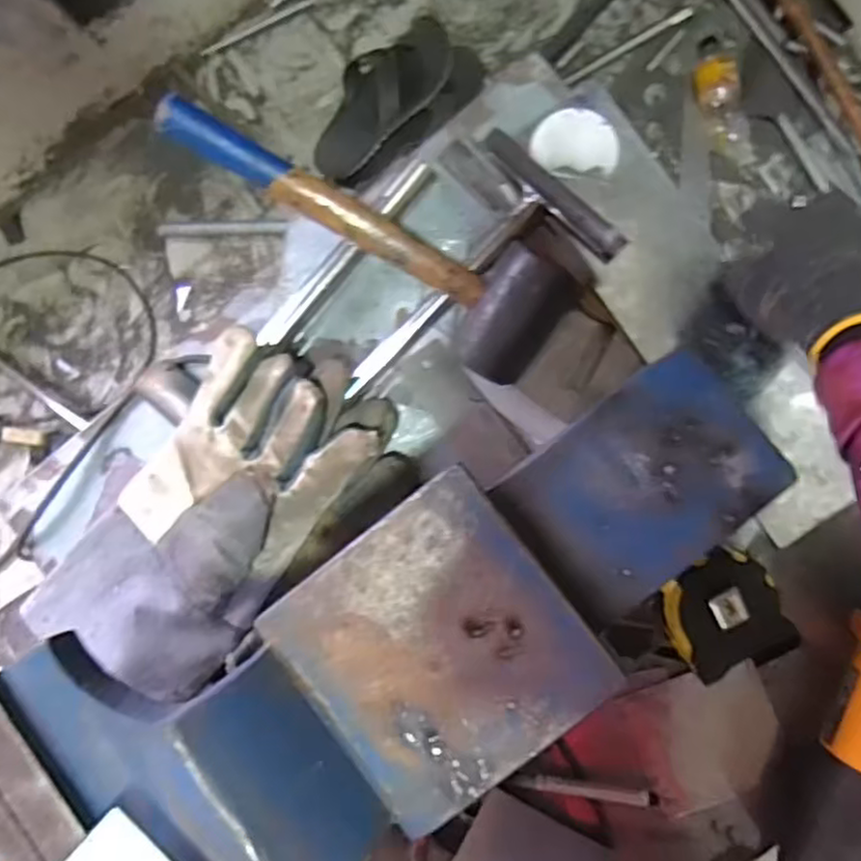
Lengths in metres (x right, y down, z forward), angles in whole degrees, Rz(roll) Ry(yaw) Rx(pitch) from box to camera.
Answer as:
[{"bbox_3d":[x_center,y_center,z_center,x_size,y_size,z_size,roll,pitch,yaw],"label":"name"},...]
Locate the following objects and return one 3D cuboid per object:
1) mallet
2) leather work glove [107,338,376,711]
[{"bbox_3d":[-0.047,-0.144,0.509,0.307,0.068,0.102,28,90,-7],"label":"mallet"},{"bbox_3d":[-0.176,0.076,0.542,0.141,0.071,0.279,38,93,6],"label":"leather work glove"}]

